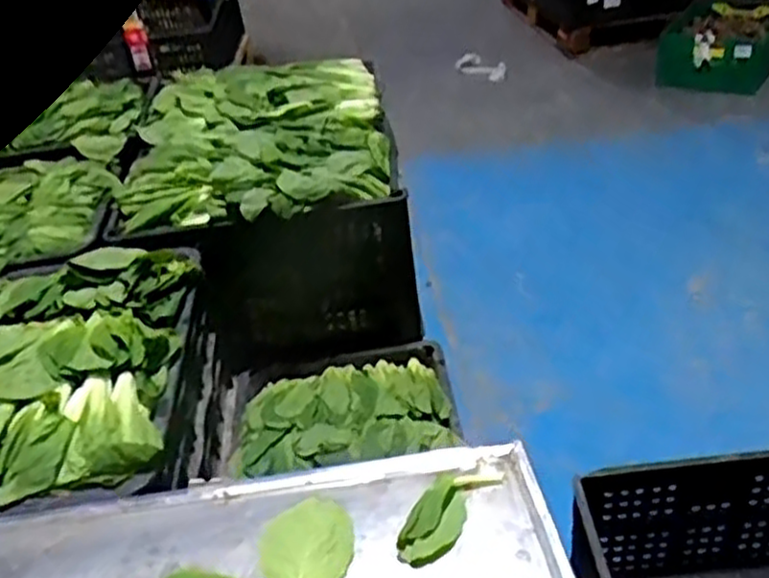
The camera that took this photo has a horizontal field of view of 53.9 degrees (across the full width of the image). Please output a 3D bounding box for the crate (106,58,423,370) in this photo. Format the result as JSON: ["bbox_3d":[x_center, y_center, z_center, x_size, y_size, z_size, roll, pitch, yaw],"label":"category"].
[{"bbox_3d":[-0.212,-0.169,1.444,0.449,0.338,0.587,-8,34,-3],"label":"crate"}]

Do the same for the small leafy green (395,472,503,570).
[{"bbox_3d":[0.044,0.159,0.547,0.042,0.013,0.097,17,41,30],"label":"small leafy green"}]

